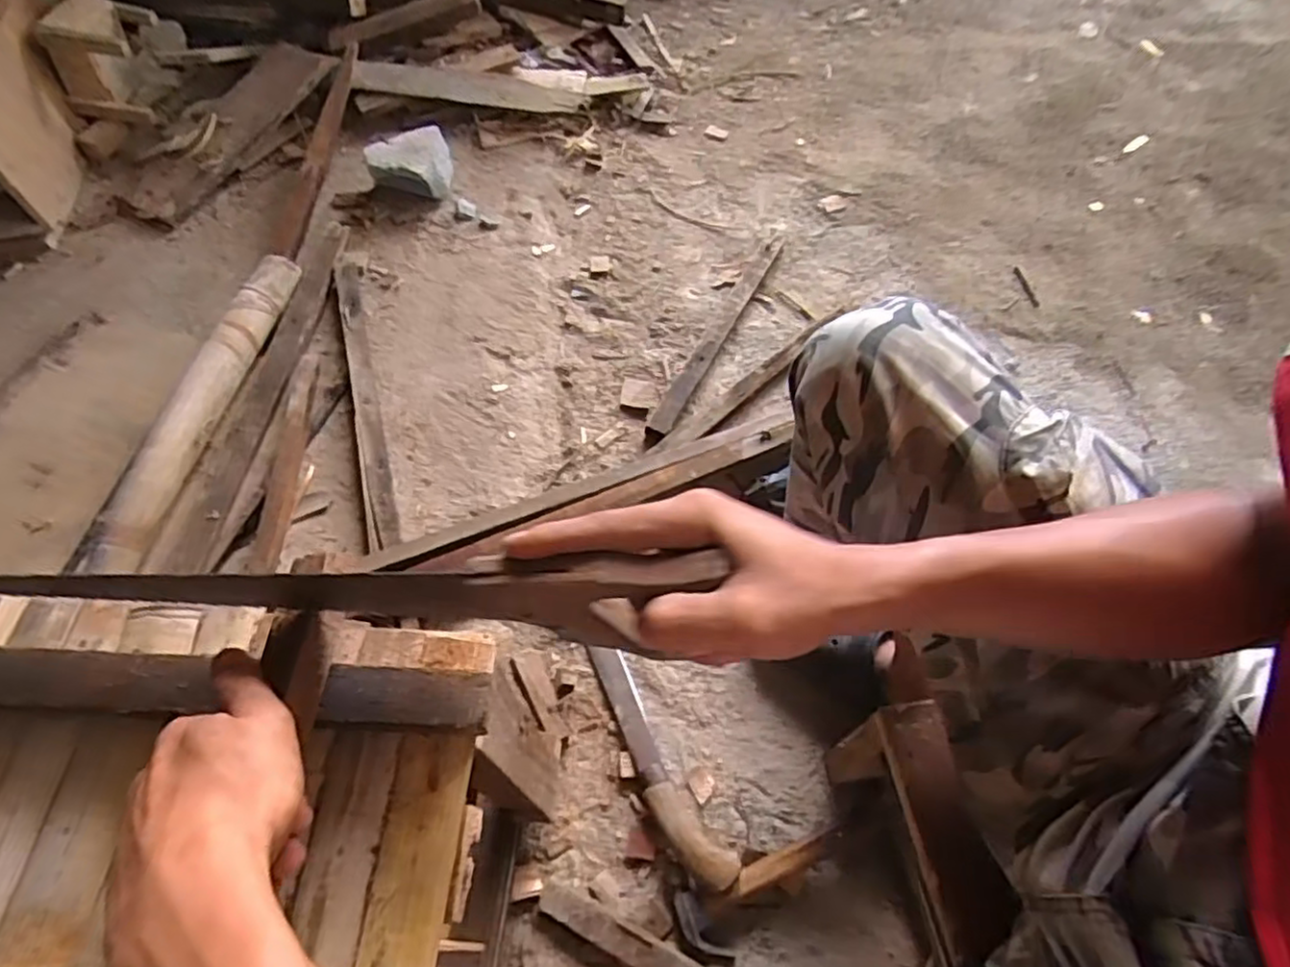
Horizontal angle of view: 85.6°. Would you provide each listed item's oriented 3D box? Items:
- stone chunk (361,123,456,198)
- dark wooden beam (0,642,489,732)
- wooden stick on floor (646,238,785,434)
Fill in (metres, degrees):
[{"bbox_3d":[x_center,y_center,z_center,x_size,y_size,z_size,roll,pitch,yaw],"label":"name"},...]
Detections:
[{"bbox_3d":[-0.386,-0.525,1.159,0.132,0.072,0.106,-18,61,-9],"label":"stone chunk"},{"bbox_3d":[-0.408,0.095,0.368,0.649,0.027,0.037,3,62,0],"label":"dark wooden beam"},{"bbox_3d":[0.117,-0.239,1.062,0.032,0.029,0.444,25,64,12],"label":"wooden stick on floor"}]

